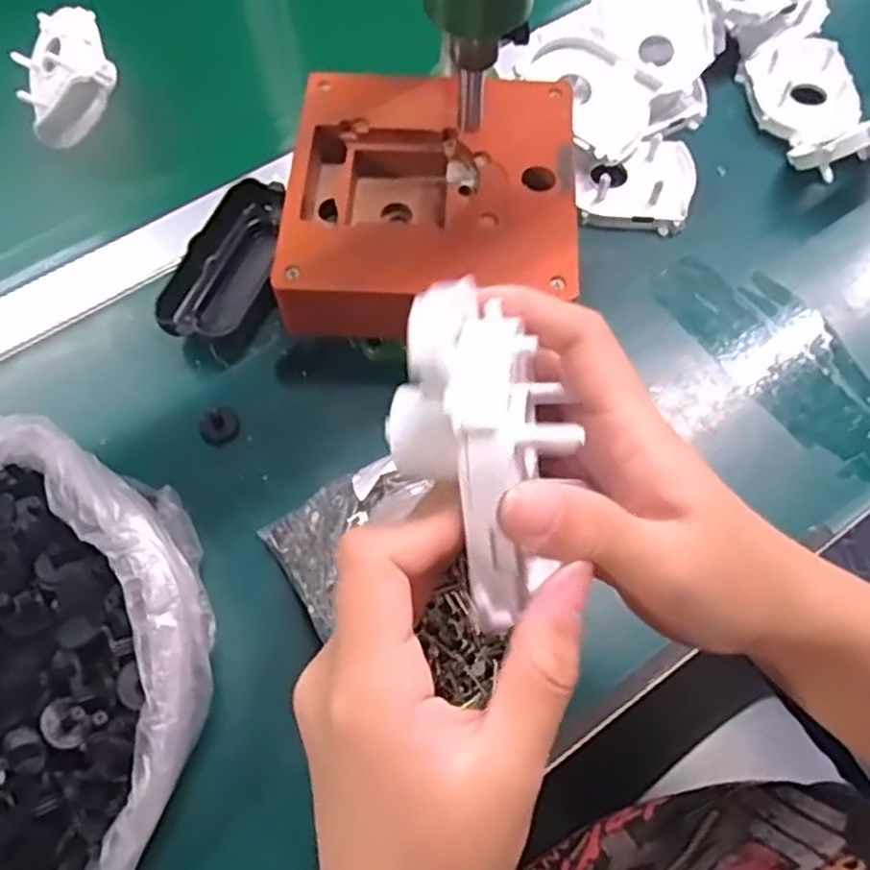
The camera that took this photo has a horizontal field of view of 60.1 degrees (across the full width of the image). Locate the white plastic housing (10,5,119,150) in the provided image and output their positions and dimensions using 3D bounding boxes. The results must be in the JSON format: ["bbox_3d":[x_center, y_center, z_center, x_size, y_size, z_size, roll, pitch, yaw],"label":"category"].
[{"bbox_3d":[-0.236,-0.232,0.492,0.065,0.038,0.074,-25,70,26],"label":"white plastic housing"}]

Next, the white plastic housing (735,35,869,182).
[{"bbox_3d":[0.250,-0.217,0.485,0.075,0.058,0.127,-19,67,-8],"label":"white plastic housing"}]

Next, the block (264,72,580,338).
[{"bbox_3d":[-0.001,-0.128,0.404,0.152,0.044,0.154,0,65,0],"label":"block"}]

